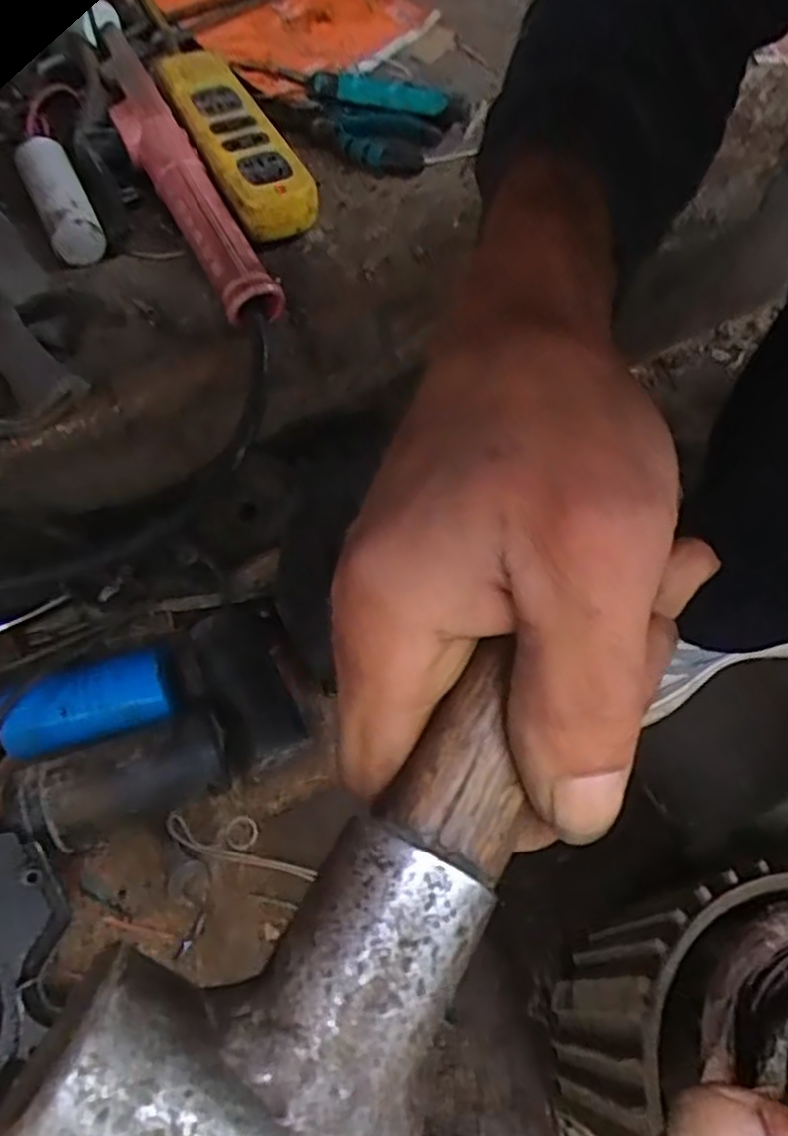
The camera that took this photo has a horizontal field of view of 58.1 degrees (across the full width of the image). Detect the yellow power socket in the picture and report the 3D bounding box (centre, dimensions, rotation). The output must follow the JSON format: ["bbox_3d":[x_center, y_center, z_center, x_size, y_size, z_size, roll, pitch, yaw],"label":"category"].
[{"bbox_3d":[-0.122,-0.323,0.516,0.056,0.030,0.215,-23,62,-13],"label":"yellow power socket"}]

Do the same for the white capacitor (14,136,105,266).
[{"bbox_3d":[-0.234,-0.256,0.494,0.033,0.036,0.102,-25,62,-14],"label":"white capacitor"}]

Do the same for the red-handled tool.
[{"bbox_3d":[-0.158,-0.288,0.501,0.041,0.036,0.299,-25,62,-14],"label":"red-handled tool"}]

